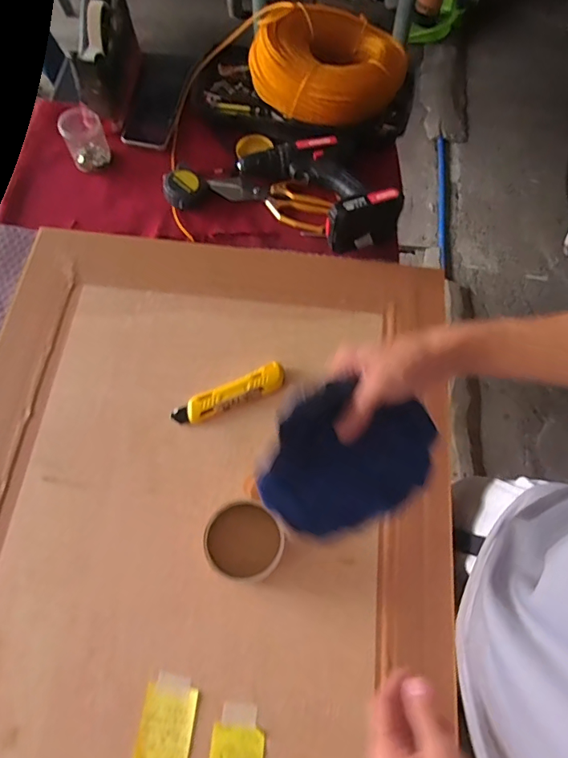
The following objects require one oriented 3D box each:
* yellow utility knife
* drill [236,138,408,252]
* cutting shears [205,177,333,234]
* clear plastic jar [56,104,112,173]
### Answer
[{"bbox_3d":[-0.067,0.021,0.578,0.145,0.015,0.033,-23,70,-10],"label":"yellow utility knife"},{"bbox_3d":[0.062,-0.298,0.693,0.134,0.071,0.244,-38,71,-15],"label":"drill"},{"bbox_3d":[-0.019,-0.286,0.736,0.201,0.022,0.063,28,70,10],"label":"cutting shears"},{"bbox_3d":[-0.314,-0.380,0.730,0.059,0.076,0.070,-20,70,-9],"label":"clear plastic jar"}]

